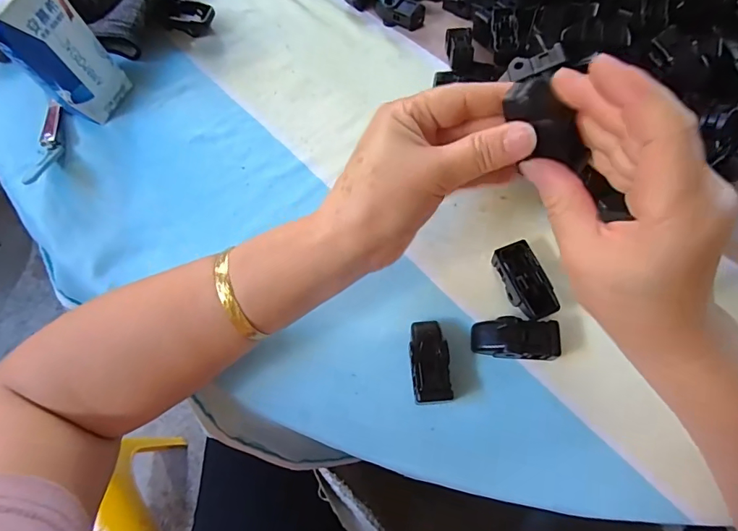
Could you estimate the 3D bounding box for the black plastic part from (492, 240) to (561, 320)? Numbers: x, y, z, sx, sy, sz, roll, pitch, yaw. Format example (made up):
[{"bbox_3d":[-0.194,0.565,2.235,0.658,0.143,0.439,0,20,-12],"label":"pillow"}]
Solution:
[{"bbox_3d":[0.097,0.011,0.281,0.022,0.018,0.048,-20,69,-5],"label":"black plastic part"}]

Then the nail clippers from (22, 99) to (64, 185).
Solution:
[{"bbox_3d":[-0.243,-0.095,0.342,0.017,0.010,0.076,-3,69,2],"label":"nail clippers"}]

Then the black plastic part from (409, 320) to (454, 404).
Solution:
[{"bbox_3d":[0.036,0.056,0.268,0.023,0.016,0.049,-5,69,1],"label":"black plastic part"}]

